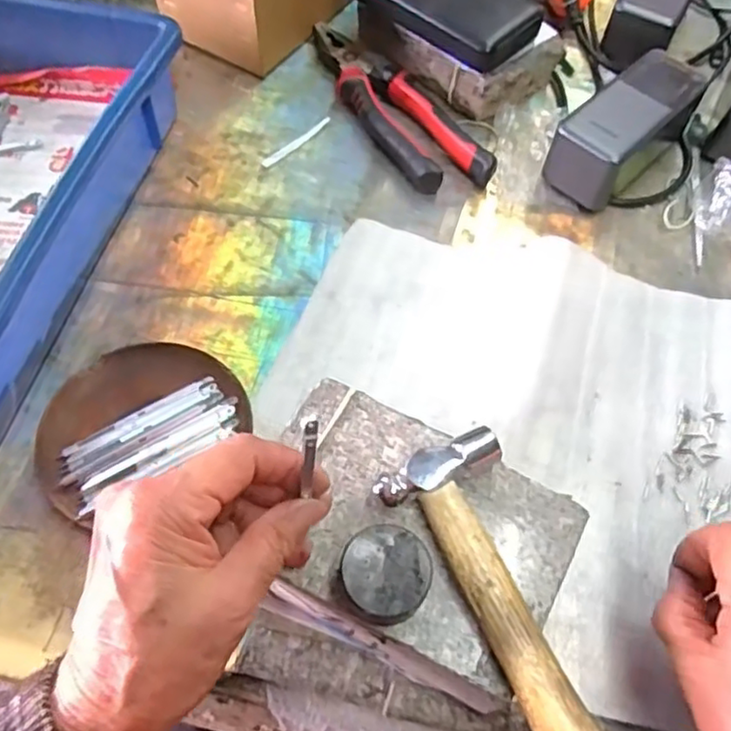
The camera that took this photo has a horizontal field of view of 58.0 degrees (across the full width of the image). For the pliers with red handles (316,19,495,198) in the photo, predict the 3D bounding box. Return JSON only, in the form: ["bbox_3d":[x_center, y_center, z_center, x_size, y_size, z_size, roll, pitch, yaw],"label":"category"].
[{"bbox_3d":[0.019,-0.209,0.525,0.056,0.022,0.206,-26,65,-17],"label":"pliers with red handles"}]

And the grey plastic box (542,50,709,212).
[{"bbox_3d":[0.196,-0.176,0.497,0.131,0.054,0.059,-40,69,-22],"label":"grey plastic box"}]

